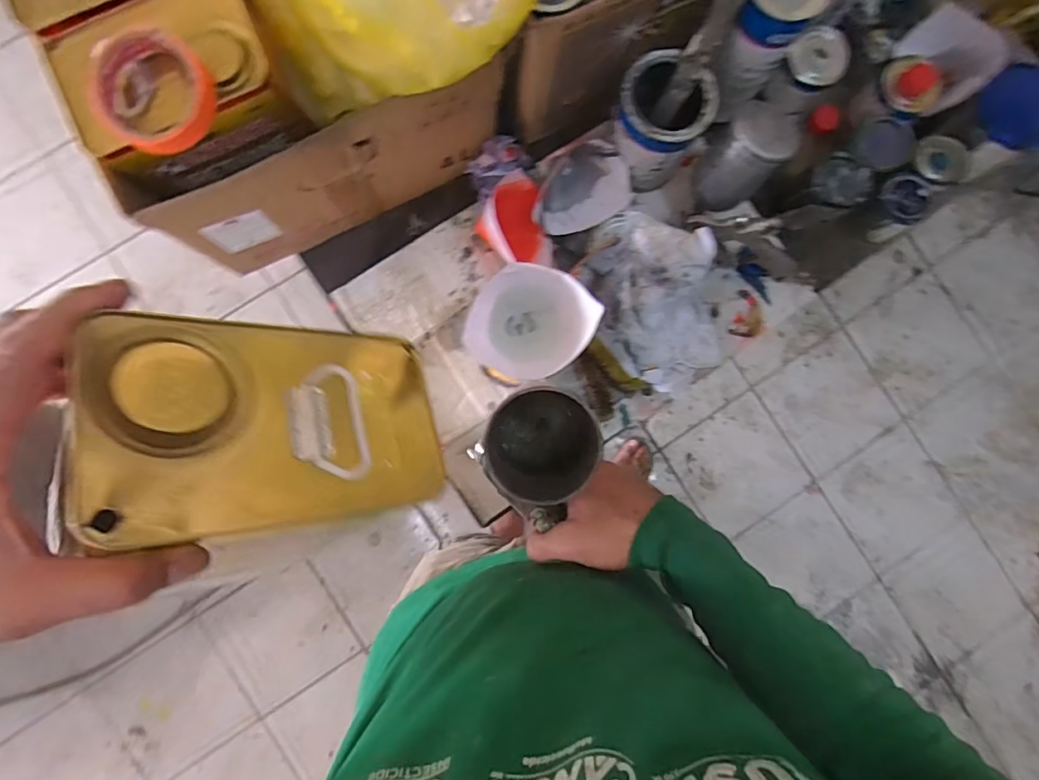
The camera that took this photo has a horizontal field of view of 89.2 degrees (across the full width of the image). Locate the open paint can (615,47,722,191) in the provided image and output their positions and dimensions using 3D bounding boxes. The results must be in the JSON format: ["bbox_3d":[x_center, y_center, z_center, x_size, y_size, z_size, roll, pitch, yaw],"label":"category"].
[{"bbox_3d":[0.158,-0.311,0.627,0.102,0.120,0.101,0,88,-3],"label":"open paint can"}]

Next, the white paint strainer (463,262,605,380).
[{"bbox_3d":[0.011,-0.066,0.552,0.108,0.089,0.116,36,86,-1],"label":"white paint strainer"}]

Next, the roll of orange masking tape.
[{"bbox_3d":[-0.286,-0.234,0.411,0.097,0.027,0.087,33,87,-1],"label":"roll of orange masking tape"}]

